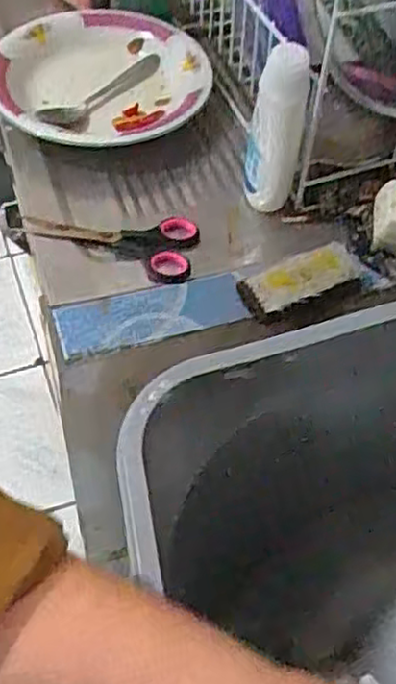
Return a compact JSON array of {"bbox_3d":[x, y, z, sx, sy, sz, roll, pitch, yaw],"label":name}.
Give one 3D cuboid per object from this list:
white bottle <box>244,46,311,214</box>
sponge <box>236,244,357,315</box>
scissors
[{"bbox_3d":[0.061,-0.171,0.588,0.046,0.135,0.039,7,55,4],"label":"white bottle"},{"bbox_3d":[0.084,-0.050,0.573,0.098,0.019,0.041,-23,59,-17],"label":"sponge"},{"bbox_3d":[-0.074,-0.090,0.607,0.148,0.017,0.057,16,56,9],"label":"scissors"}]

